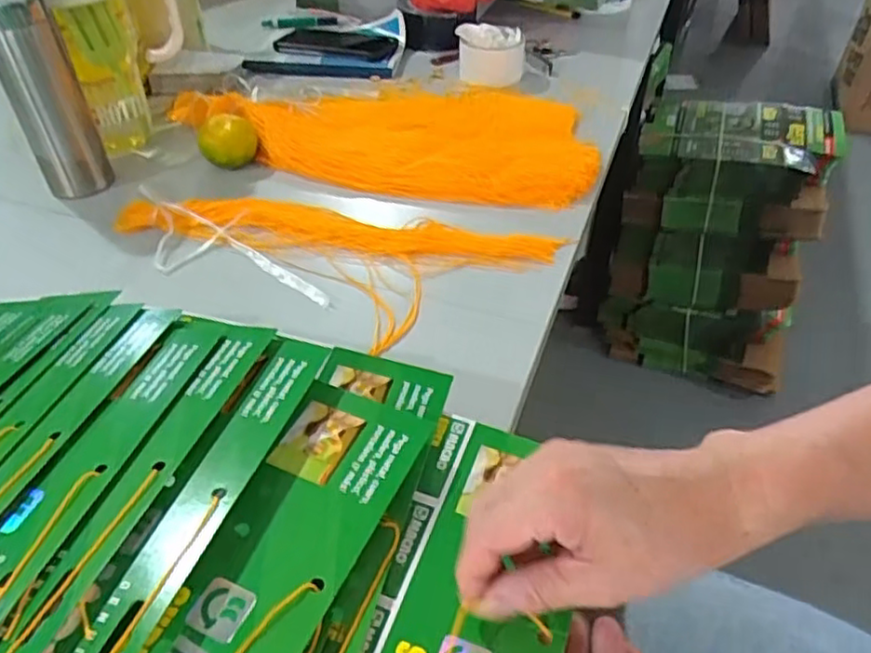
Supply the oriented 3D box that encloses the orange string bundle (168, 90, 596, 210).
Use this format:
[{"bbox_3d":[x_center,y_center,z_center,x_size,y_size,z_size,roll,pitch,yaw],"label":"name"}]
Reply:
[{"bbox_3d":[-0.064,-0.231,0.750,0.472,0.035,0.242,8,43,8],"label":"orange string bundle"}]

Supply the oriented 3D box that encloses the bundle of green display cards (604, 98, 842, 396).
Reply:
[{"bbox_3d":[0.570,-0.164,1.393,0.386,0.509,0.250,10,44,11],"label":"bundle of green display cards"}]

